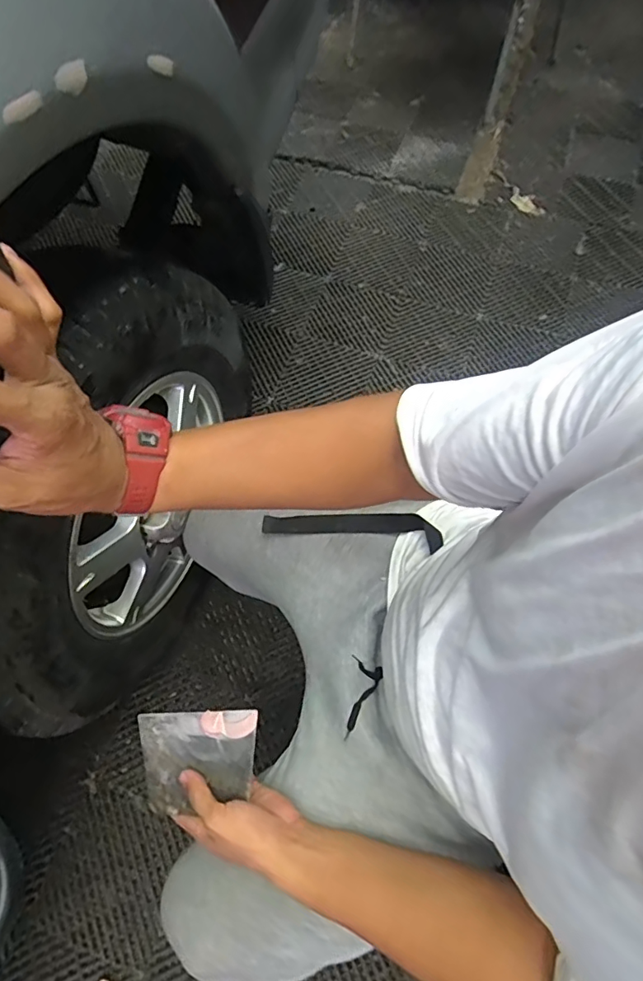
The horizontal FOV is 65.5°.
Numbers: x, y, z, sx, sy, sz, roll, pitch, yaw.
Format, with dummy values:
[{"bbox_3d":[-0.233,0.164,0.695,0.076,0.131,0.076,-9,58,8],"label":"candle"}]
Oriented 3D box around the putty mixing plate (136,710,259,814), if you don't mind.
[{"bbox_3d":[-0.132,0.285,0.532,0.140,0.008,0.091,-12,74,17],"label":"putty mixing plate"}]

